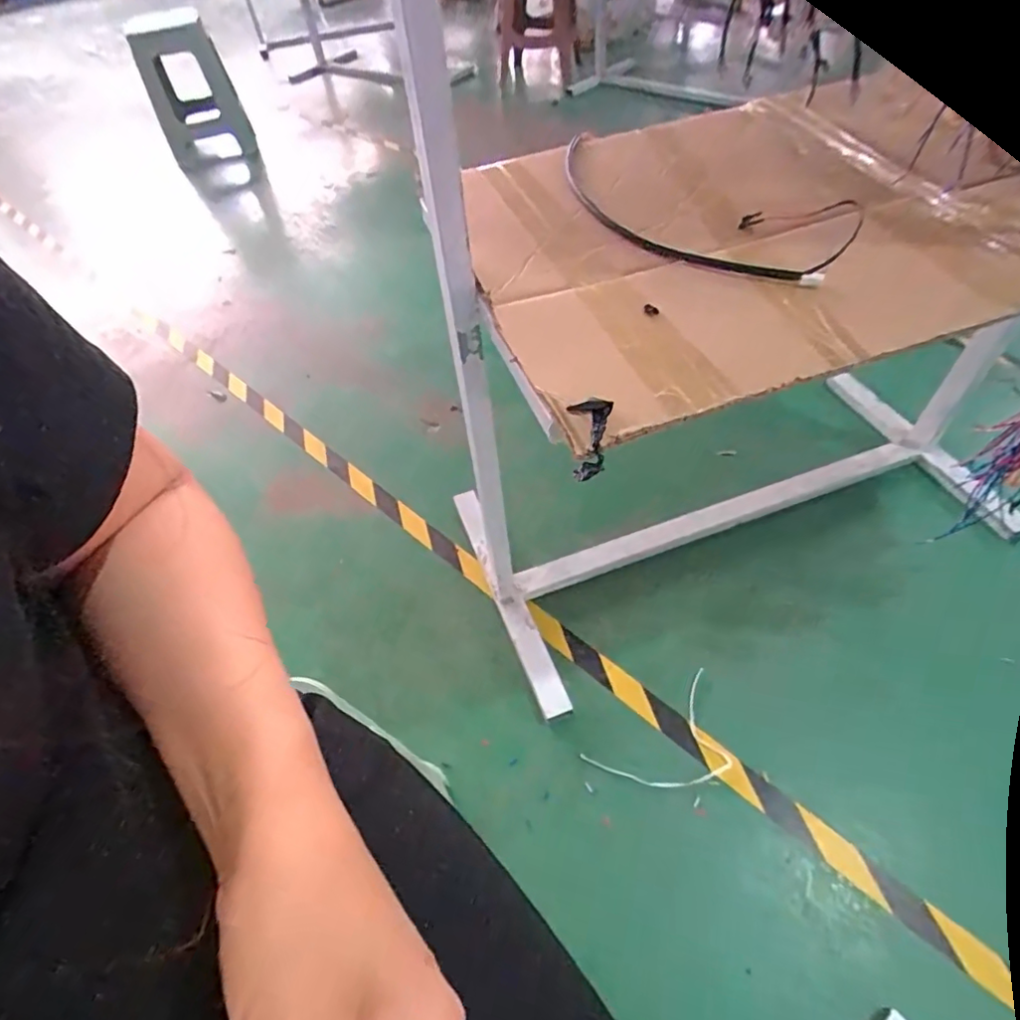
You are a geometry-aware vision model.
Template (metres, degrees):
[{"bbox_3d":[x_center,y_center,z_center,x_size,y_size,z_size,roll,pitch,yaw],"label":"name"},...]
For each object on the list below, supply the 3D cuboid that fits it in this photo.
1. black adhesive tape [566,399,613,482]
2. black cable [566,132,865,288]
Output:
[{"bbox_3d":[0.059,-0.055,0.444,0.032,0.011,0.065,6,77,11],"label":"black adhesive tape"},{"bbox_3d":[0.182,-0.337,0.632,0.161,0.035,0.377,-40,58,-23],"label":"black cable"}]

